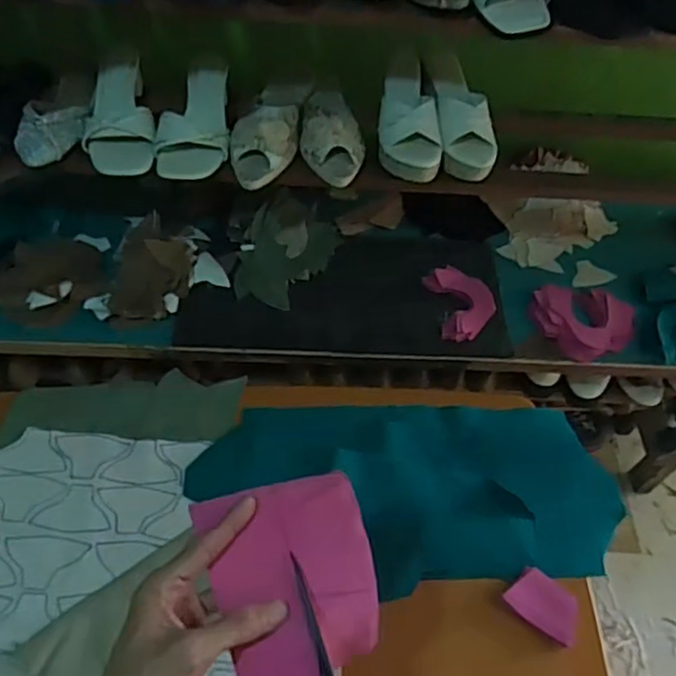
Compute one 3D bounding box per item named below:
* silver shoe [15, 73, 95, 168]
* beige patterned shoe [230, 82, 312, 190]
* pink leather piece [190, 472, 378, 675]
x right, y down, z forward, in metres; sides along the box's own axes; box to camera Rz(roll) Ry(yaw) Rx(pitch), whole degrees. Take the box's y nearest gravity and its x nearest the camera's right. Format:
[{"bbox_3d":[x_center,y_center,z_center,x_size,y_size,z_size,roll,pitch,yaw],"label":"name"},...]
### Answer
[{"bbox_3d":[-0.387,-0.303,0.923,0.082,0.057,0.195,-2,54,-6],"label":"silver shoe"},{"bbox_3d":[-0.094,-0.311,0.936,0.088,0.062,0.230,10,54,2],"label":"beige patterned shoe"},{"bbox_3d":[-0.033,0.221,0.455,0.121,0.047,0.240,0,75,-5],"label":"pink leather piece"}]

